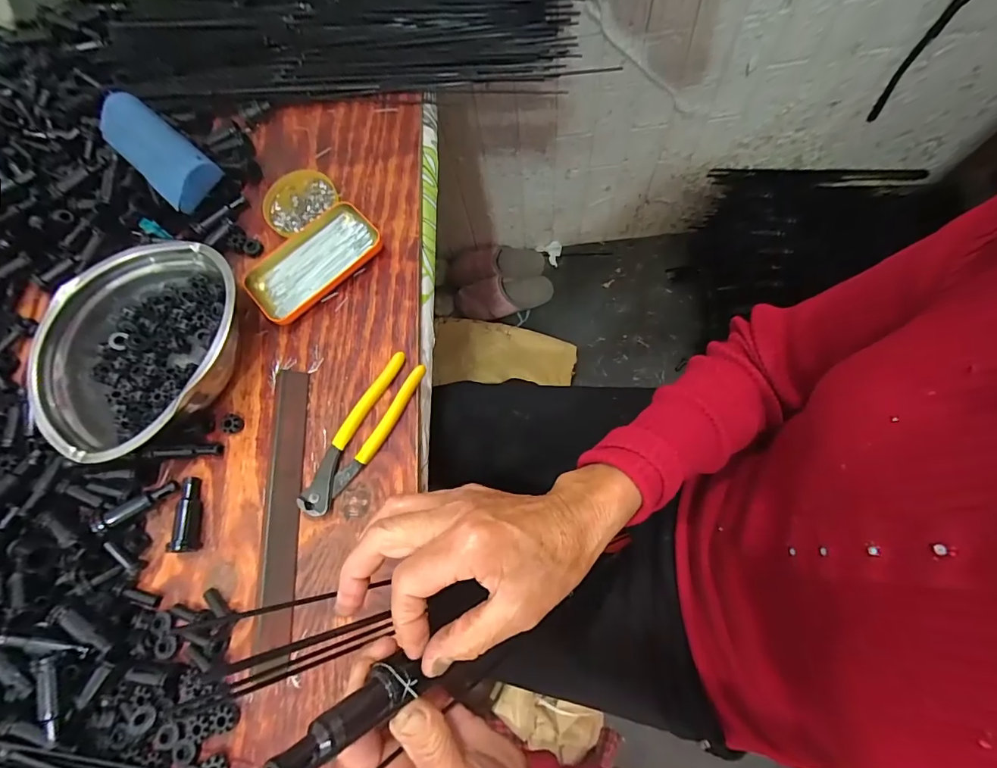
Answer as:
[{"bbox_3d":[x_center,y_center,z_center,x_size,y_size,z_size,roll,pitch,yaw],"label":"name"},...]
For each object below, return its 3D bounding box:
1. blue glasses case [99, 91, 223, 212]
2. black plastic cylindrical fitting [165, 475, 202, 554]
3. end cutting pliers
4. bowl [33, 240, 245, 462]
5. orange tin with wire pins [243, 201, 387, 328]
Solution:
[{"bbox_3d":[-0.378,-0.258,0.489,0.168,0.048,0.062,41,81,16],"label":"blue glasses case"},{"bbox_3d":[-0.285,0.119,0.400,0.019,0.019,0.064,-12,72,2],"label":"black plastic cylindrical fitting"},{"bbox_3d":[-0.125,0.047,0.407,0.038,0.015,0.161,29,78,14],"label":"end cutting pliers"},{"bbox_3d":[-0.333,-0.033,0.421,0.188,0.060,0.206,-11,72,3],"label":"bowl"},{"bbox_3d":[-0.195,-0.129,0.460,0.141,0.020,0.076,-43,73,-7],"label":"orange tin with wire pins"}]

